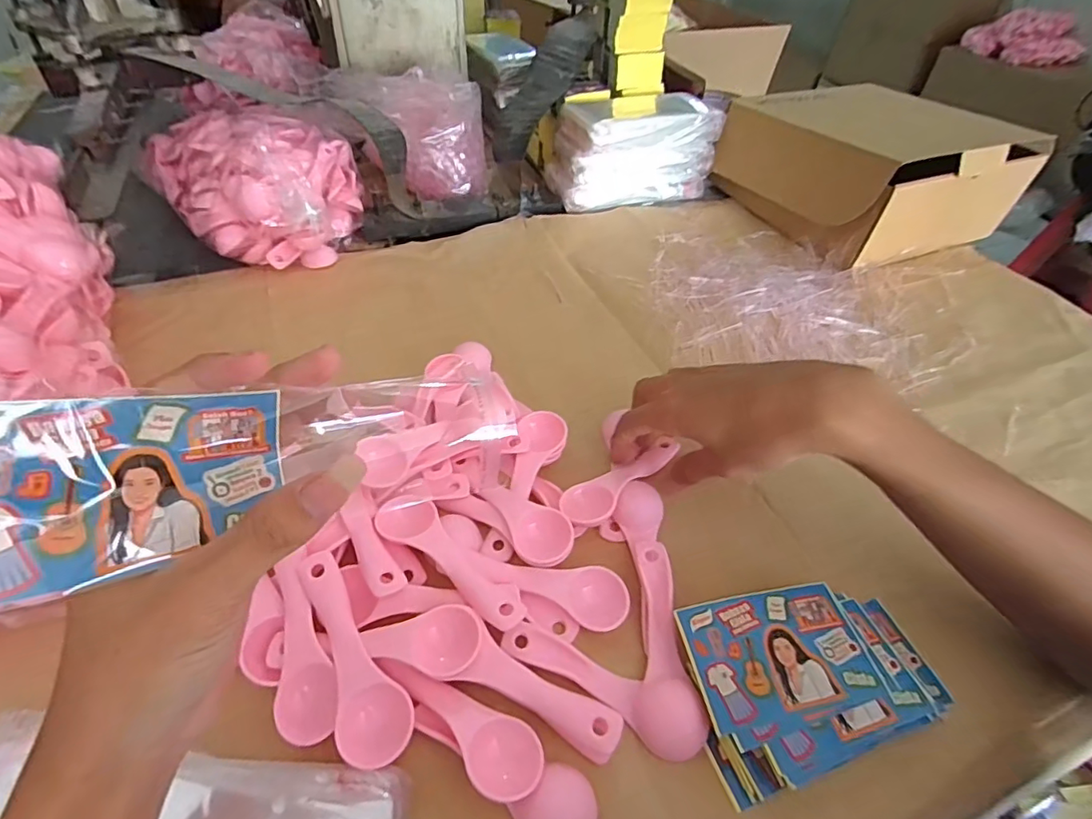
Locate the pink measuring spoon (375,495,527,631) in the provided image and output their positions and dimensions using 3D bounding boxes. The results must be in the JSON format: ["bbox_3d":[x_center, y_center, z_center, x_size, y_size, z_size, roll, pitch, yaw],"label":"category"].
[{"bbox_3d":[-0.057,0.086,0.311,0.108,0.009,0.030,33,54,25],"label":"pink measuring spoon"}]

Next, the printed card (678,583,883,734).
[{"bbox_3d":[0.122,0.126,0.278,0.091,0.005,0.060,-9,48,-9],"label":"printed card"}]

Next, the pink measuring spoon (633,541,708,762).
[{"bbox_3d":[0.061,0.128,0.295,0.031,0.015,0.110,-1,47,-3],"label":"pink measuring spoon"}]

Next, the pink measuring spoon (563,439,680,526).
[{"bbox_3d":[0.053,0.048,0.364,0.104,0.011,0.031,-25,50,-35],"label":"pink measuring spoon"}]

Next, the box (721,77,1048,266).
[{"bbox_3d":[0.399,-0.298,0.645,0.271,0.111,0.239,-15,49,-16],"label":"box"}]

